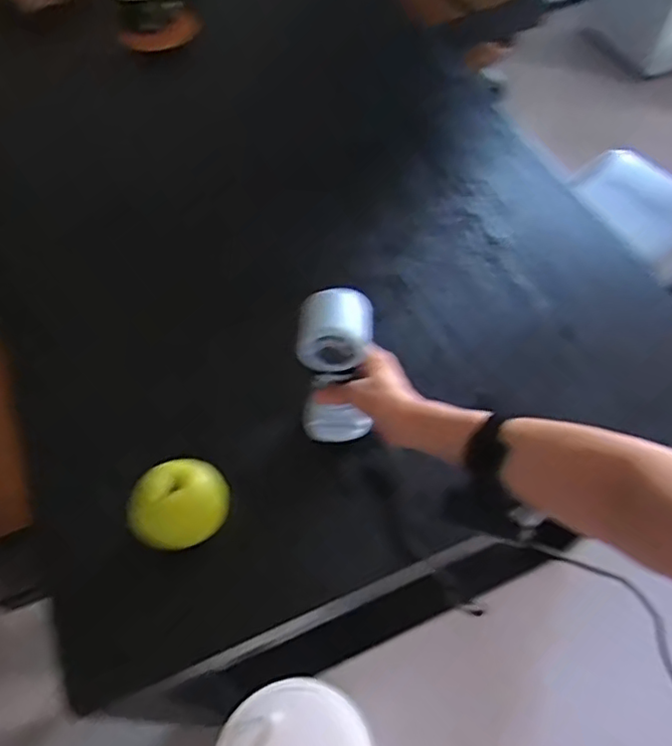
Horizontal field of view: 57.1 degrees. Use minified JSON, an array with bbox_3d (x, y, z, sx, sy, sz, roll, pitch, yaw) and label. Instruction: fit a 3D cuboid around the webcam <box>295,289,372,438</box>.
[{"bbox_3d":[-0.002,-0.003,0.621,0.074,0.177,0.063,13,47,9],"label":"webcam"}]

